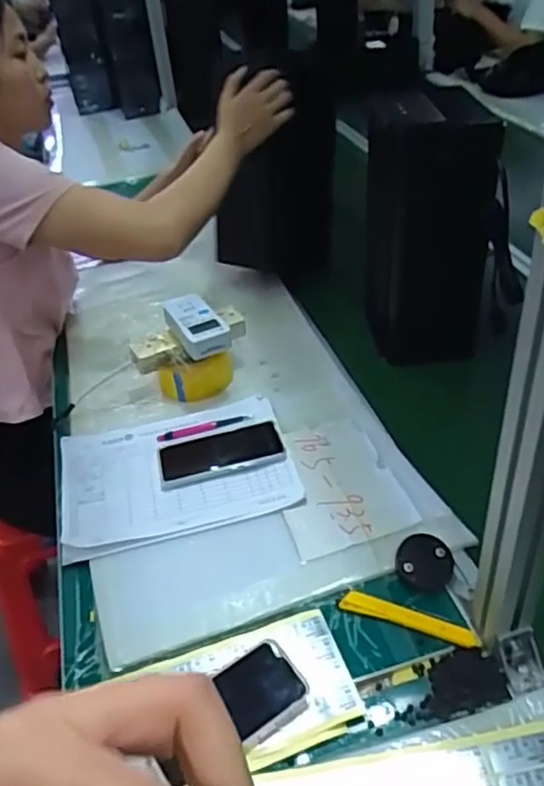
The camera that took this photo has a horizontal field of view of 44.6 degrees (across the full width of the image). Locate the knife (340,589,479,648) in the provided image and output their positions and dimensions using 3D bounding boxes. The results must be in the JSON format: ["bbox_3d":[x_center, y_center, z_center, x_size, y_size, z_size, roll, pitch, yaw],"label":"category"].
[{"bbox_3d":[0.137,0.227,0.667,0.138,0.009,0.019,11,42,20],"label":"knife"}]

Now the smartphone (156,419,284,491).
[{"bbox_3d":[-0.068,0.076,0.873,0.161,0.014,0.084,-12,39,-7],"label":"smartphone"}]

